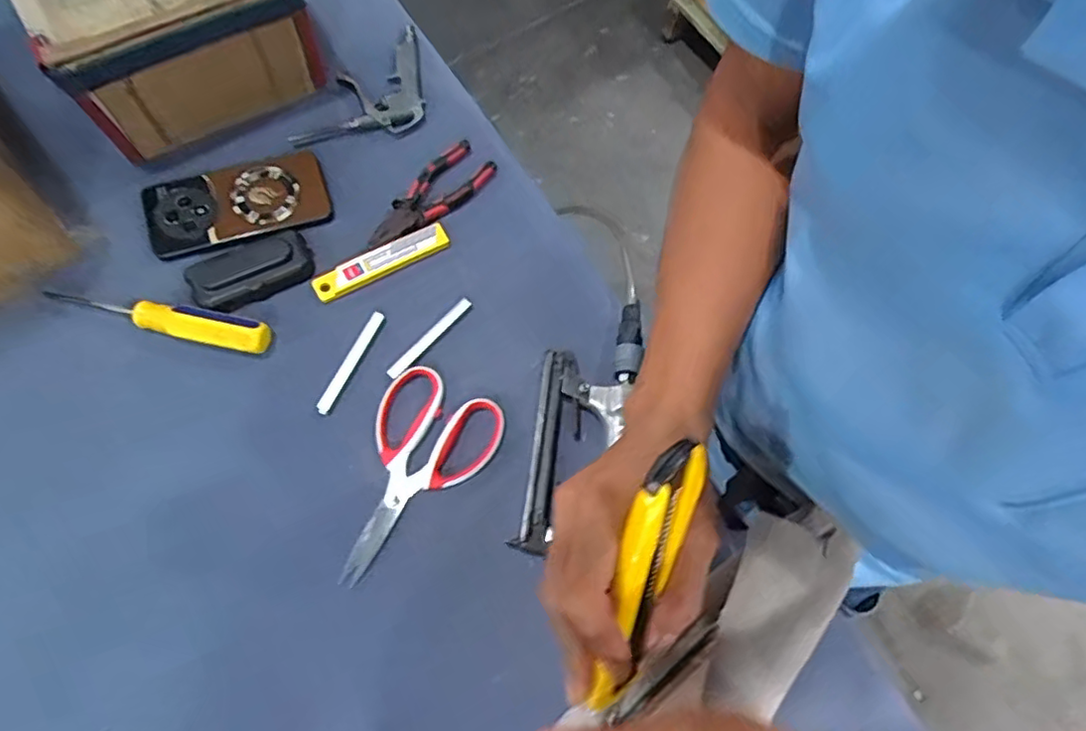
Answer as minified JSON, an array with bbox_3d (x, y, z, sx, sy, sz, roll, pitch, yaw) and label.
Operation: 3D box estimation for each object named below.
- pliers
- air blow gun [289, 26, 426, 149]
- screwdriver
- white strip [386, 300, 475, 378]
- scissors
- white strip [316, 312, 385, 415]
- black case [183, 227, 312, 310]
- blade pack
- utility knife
[{"bbox_3d":[-0.112,-0.168,0.617,0.048,0.015,0.148,40,73,7],"label":"pliers"},{"bbox_3d":[-0.175,-0.276,0.643,0.085,0.023,0.182,40,73,7],"label":"air blow gun"},{"bbox_3d":[-0.339,-0.043,0.552,0.190,0.026,0.029,13,71,-2],"label":"screwdriver"},{"bbox_3d":[-0.106,-0.027,0.577,0.010,0.006,0.103,41,73,8],"label":"white strip"},{"bbox_3d":[-0.116,0.099,0.536,0.106,0.013,0.183,26,71,3],"label":"scissors"},{"bbox_3d":[-0.175,-0.004,0.561,0.012,0.004,0.104,27,71,3],"label":"white strip"},{"bbox_3d":[-0.272,-0.087,0.576,0.109,0.027,0.054,-26,76,-13],"label":"black case"},{"bbox_3d":[-0.155,-0.101,0.592,0.133,0.014,0.027,-27,77,-14],"label":"blade pack"},{"bbox_3d":[0.047,0.102,0.291,0.025,0.017,0.135,15,98,3],"label":"utility knife"}]

